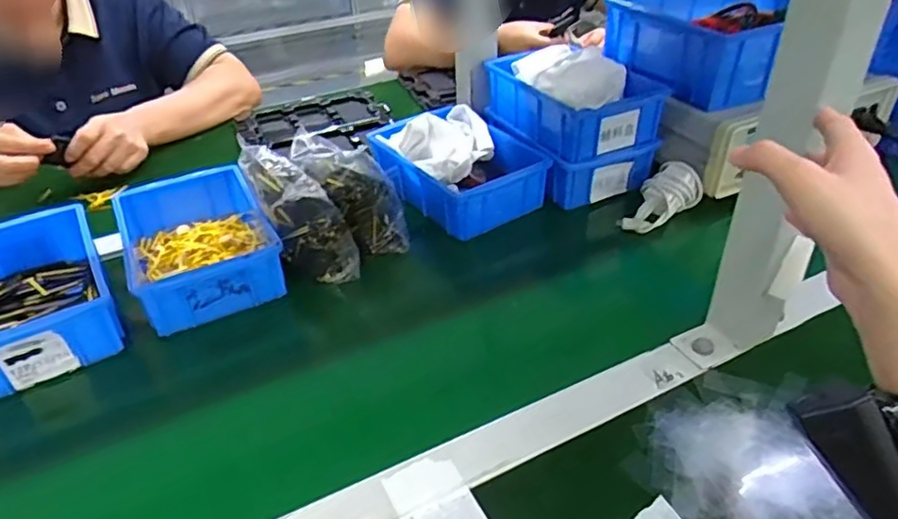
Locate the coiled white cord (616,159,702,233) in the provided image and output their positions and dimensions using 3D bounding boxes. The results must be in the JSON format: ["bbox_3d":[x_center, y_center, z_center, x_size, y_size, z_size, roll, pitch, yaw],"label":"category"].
[{"bbox_3d":[0.242,-0.069,0.708,0.057,0.047,0.100,27,45,35],"label":"coiled white cord"}]

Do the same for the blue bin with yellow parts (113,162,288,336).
[{"bbox_3d":[-0.265,-0.019,0.658,0.132,0.065,0.213,-19,39,-22],"label":"blue bin with yellow parts"}]

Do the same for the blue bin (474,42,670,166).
[{"bbox_3d":[0.145,-0.198,0.777,0.139,0.090,0.207,-19,39,-23],"label":"blue bin"}]

